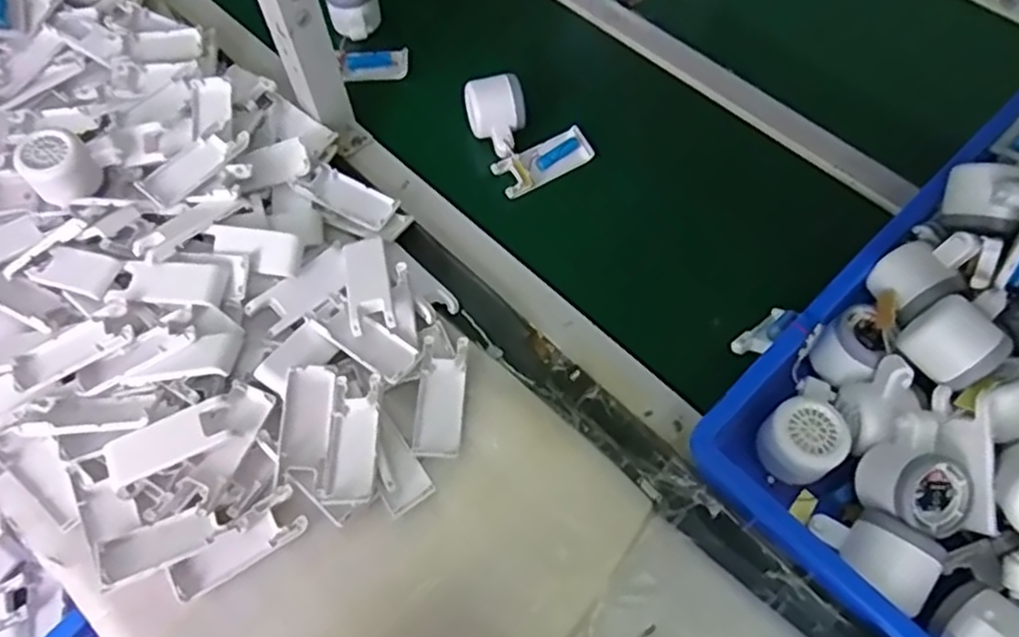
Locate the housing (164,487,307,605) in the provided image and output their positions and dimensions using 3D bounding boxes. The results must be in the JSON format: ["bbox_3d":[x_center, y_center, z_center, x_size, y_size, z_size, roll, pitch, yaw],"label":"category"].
[{"bbox_3d":[-0.208,0.174,0.531,0.102,0.012,0.039,-32,65,-15],"label":"housing"}]

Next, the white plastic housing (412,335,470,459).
[{"bbox_3d":[-0.058,0.066,0.581,0.039,0.019,0.101,3,61,2],"label":"white plastic housing"}]

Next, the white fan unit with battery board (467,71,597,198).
[{"bbox_3d":[0.019,-0.202,0.722,0.102,0.056,0.119,-24,63,-12],"label":"white fan unit with battery board"}]

